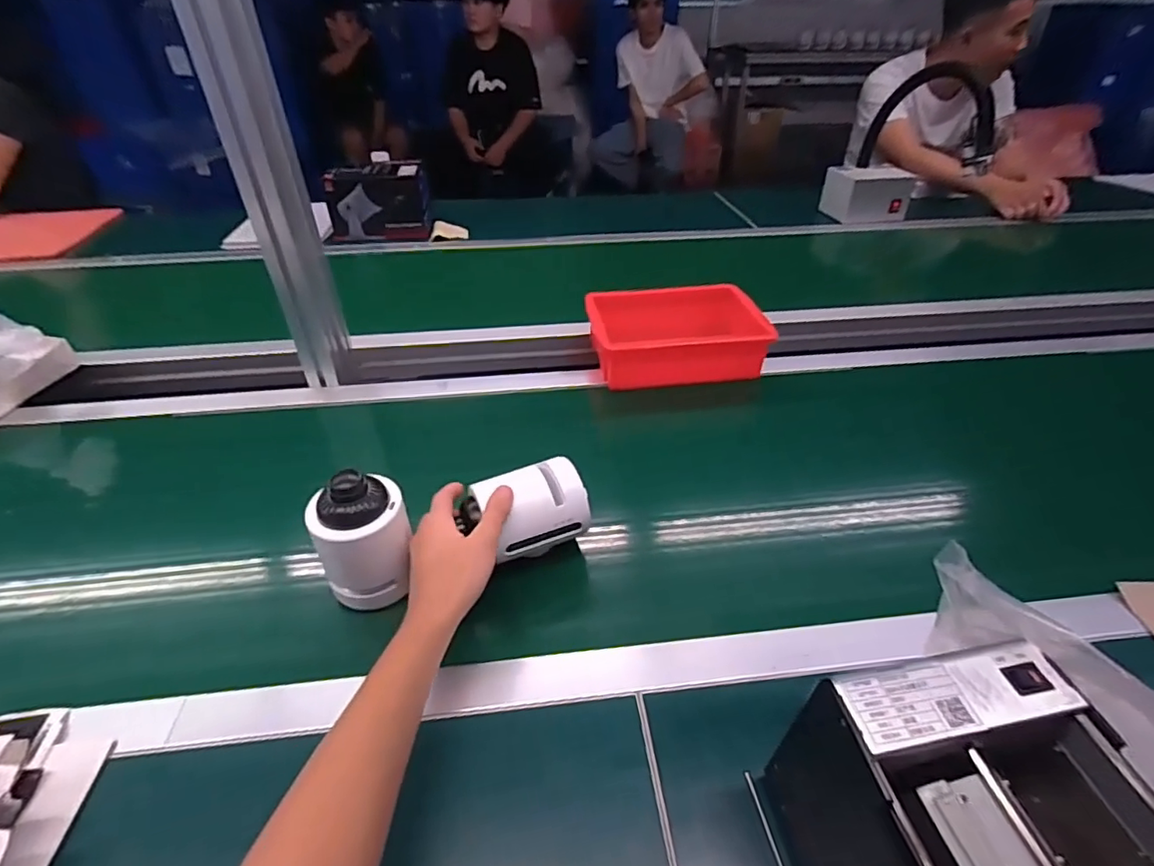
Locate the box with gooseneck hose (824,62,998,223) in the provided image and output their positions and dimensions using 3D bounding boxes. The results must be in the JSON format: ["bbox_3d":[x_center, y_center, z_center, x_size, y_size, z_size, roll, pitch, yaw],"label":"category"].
[{"bbox_3d":[0.754,-0.621,1.221,0.141,0.329,0.360,-20,42,-24],"label":"box with gooseneck hose"}]

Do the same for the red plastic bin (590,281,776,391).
[{"bbox_3d":[0.139,-0.143,0.807,0.237,0.076,0.158,-5,38,-7],"label":"red plastic bin"}]

